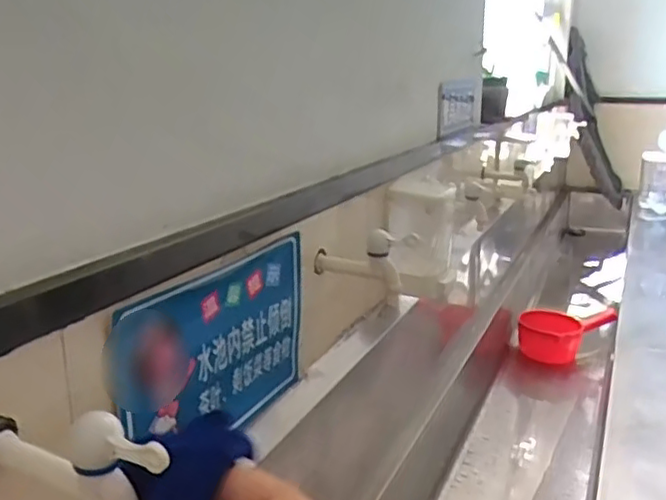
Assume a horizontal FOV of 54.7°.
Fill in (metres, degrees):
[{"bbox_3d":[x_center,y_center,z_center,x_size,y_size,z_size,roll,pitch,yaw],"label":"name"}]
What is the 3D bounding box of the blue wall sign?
[{"bbox_3d":[-0.115,0.111,0.679,0.012,0.194,0.300,9,18,27],"label":"blue wall sign"}]

